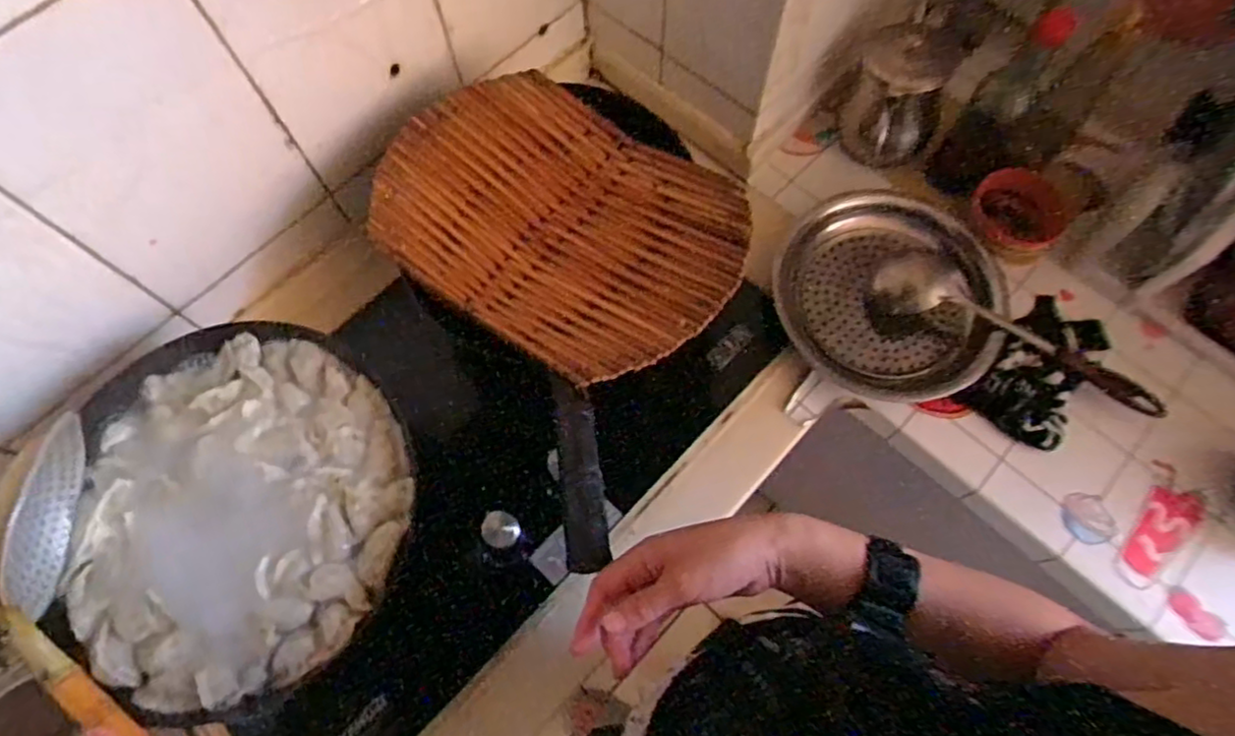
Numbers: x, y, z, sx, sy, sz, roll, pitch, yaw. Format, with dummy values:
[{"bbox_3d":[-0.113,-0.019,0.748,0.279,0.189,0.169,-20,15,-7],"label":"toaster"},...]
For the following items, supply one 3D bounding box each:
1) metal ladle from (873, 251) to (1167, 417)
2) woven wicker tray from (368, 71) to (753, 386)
[{"bbox_3d":[0.444,-0.036,0.753,0.314,0.032,0.073,35,74,13],"label":"metal ladle"},{"bbox_3d":[-0.056,-0.147,0.673,0.356,0.051,0.256,35,74,13],"label":"woven wicker tray"}]

